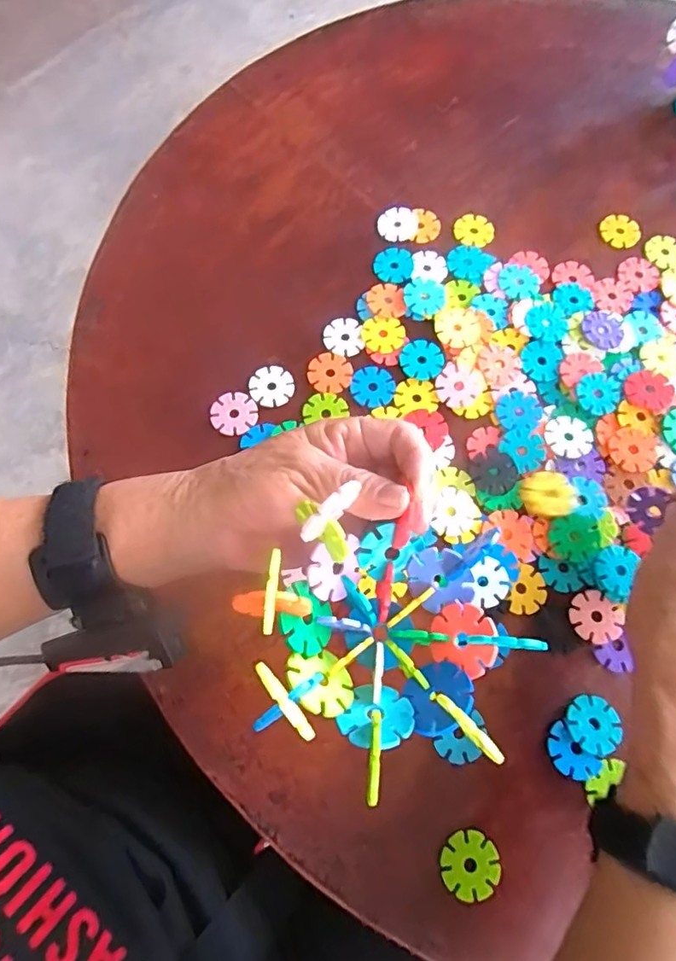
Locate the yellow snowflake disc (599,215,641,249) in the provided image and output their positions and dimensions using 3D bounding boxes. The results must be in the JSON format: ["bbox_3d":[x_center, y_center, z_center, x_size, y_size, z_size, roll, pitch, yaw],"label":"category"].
[{"bbox_3d":[0.232,-0.204,0.442,0.031,0.004,0.030,0,72,-1],"label":"yellow snowflake disc"}]

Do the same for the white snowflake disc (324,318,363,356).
[{"bbox_3d":[0.003,-0.108,0.400,0.028,0.004,0.029,-10,72,-4],"label":"white snowflake disc"}]

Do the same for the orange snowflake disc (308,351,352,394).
[{"bbox_3d":[-0.006,-0.079,0.389,0.031,0.004,0.033,0,72,-1],"label":"orange snowflake disc"}]

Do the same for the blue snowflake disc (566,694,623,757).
[{"bbox_3d":[0.149,0.142,0.313,0.028,0.004,0.031,-15,60,-1],"label":"blue snowflake disc"}]

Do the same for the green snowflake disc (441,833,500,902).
[{"bbox_3d":[0.072,0.208,0.291,0.030,0.004,0.030,0,72,-1],"label":"green snowflake disc"}]

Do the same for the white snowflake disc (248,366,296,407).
[{"bbox_3d":[-0.047,-0.067,0.382,0.031,0.004,0.030,0,72,-1],"label":"white snowflake disc"}]

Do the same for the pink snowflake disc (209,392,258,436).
[{"bbox_3d":[-0.072,-0.047,0.377,0.031,0.006,0.029,0,72,-1],"label":"pink snowflake disc"}]

